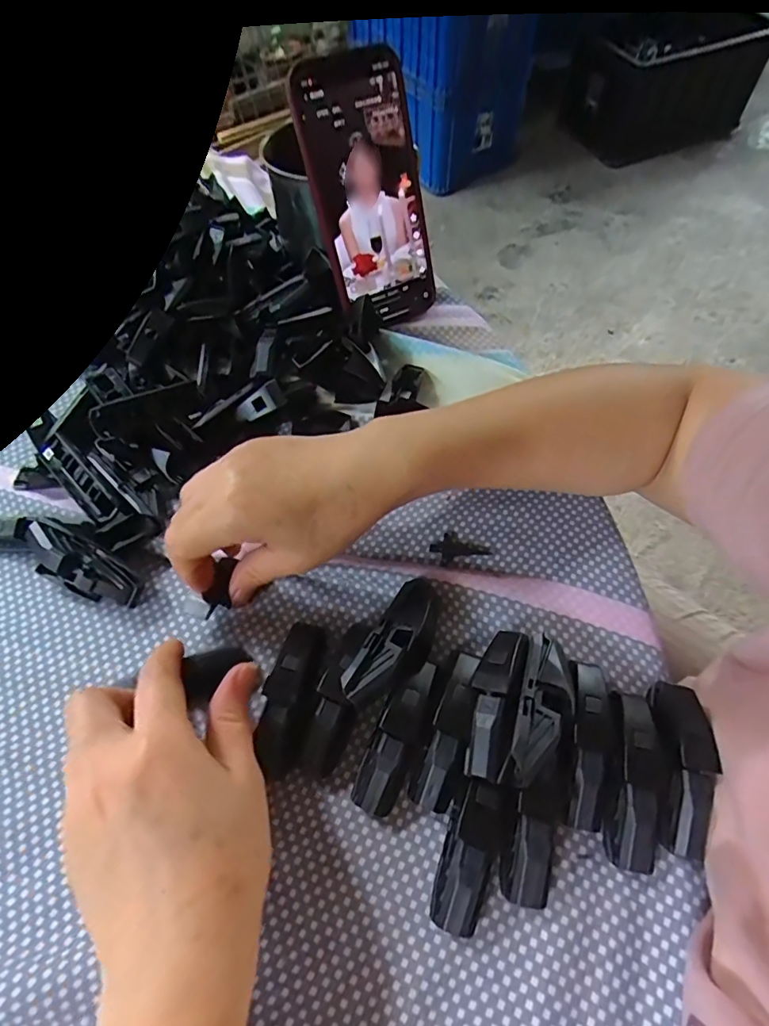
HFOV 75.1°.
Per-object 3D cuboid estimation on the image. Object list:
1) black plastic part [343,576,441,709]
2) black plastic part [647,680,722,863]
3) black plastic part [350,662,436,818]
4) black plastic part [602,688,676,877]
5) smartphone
[{"bbox_3d":[0.007,0.068,0.256,0.027,0.029,0.070,29,66,16],"label":"black plastic part"},{"bbox_3d":[0.136,0.115,0.230,0.020,0.024,0.071,9,62,7],"label":"black plastic part"},{"bbox_3d":[0.007,0.106,0.240,0.021,0.023,0.069,23,64,13],"label":"black plastic part"},{"bbox_3d":[0.117,0.121,0.229,0.022,0.021,0.072,14,63,9],"label":"black plastic part"},{"bbox_3d":[-0.009,-0.214,0.343,0.075,0.155,0.009,-24,35,-14],"label":"smartphone"}]

